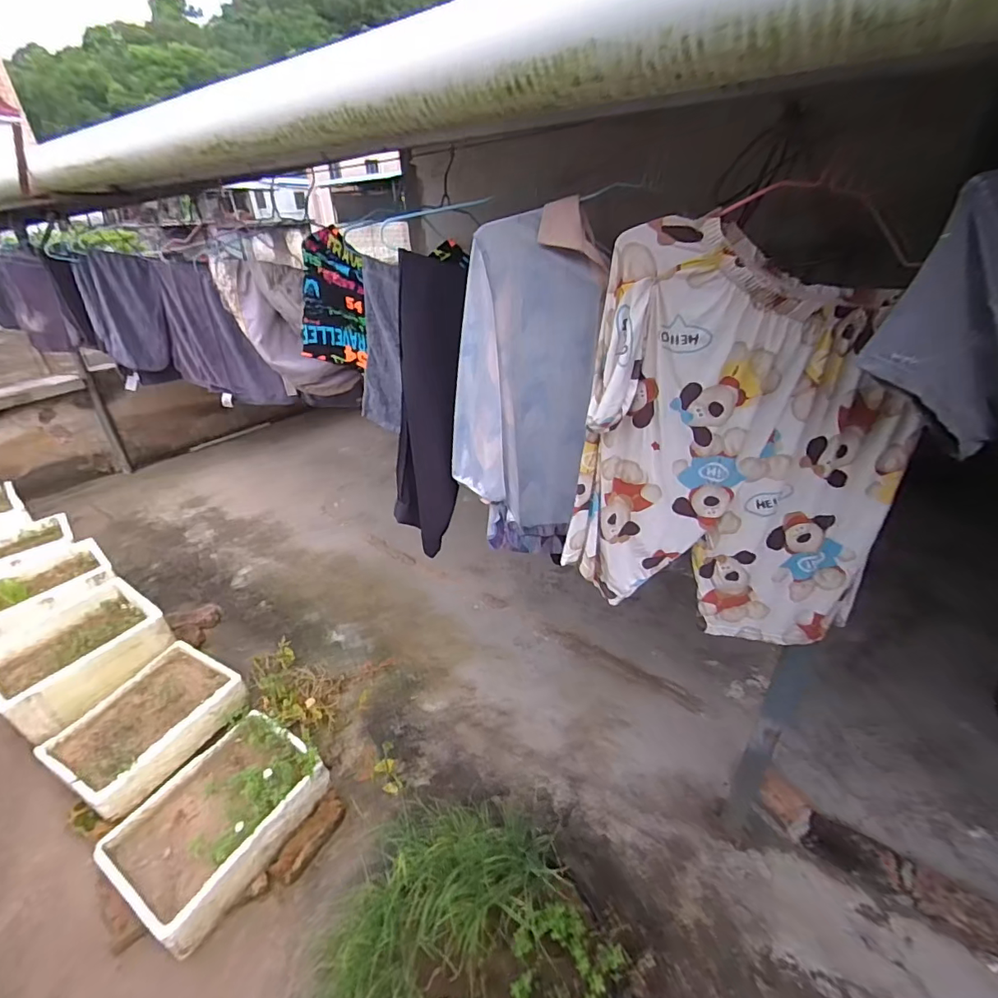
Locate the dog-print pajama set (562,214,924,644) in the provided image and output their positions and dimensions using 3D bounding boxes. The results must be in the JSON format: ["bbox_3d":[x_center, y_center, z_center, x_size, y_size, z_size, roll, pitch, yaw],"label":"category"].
[{"bbox_3d":[0.349,-0.038,0.719,0.456,0.618,0.078,5,31,13],"label":"dog-print pajama set"}]

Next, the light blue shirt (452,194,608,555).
[{"bbox_3d":[0.040,-0.151,0.806,0.217,0.548,0.072,-7,30,-9],"label":"light blue shirt"}]

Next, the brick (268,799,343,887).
[{"bbox_3d":[-0.541,0.977,1.400,0.069,0.050,0.223,14,33,26],"label":"brick"}]

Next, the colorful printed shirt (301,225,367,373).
[{"bbox_3d":[-0.356,-0.416,1.032,0.154,0.260,0.027,2,30,8],"label":"colorful printed shirt"}]

